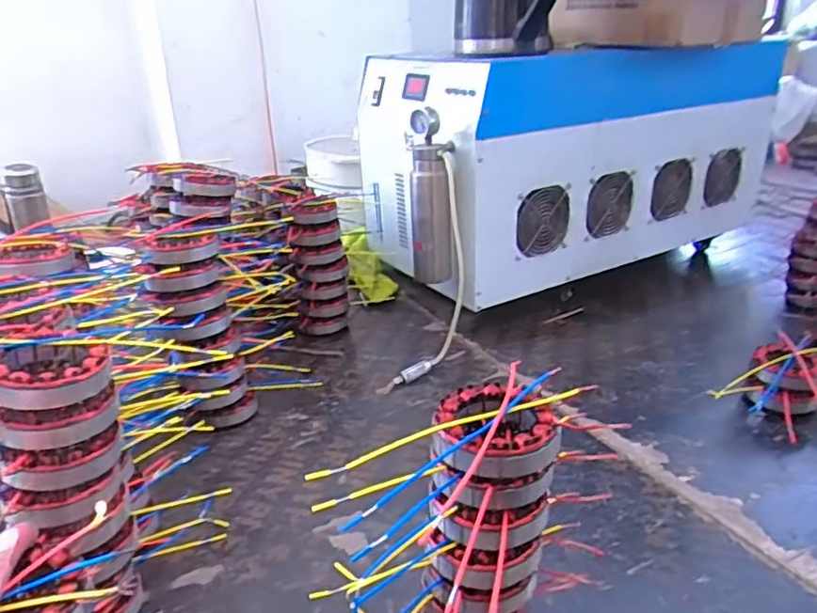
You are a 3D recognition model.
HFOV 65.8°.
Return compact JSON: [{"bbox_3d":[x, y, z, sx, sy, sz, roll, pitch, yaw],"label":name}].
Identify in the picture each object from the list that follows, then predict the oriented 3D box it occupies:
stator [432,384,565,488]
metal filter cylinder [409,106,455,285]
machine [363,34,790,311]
[{"bbox_3d":[0.063,0.087,0.444,0.085,0.034,0.090,2,25,8],"label":"stator"},{"bbox_3d":[0.037,-0.161,0.974,0.068,0.254,0.068,0,25,4],"label":"metal filter cylinder"},{"bbox_3d":[0.320,-0.296,1.219,0.799,0.359,0.356,-13,27,-23],"label":"machine"}]

